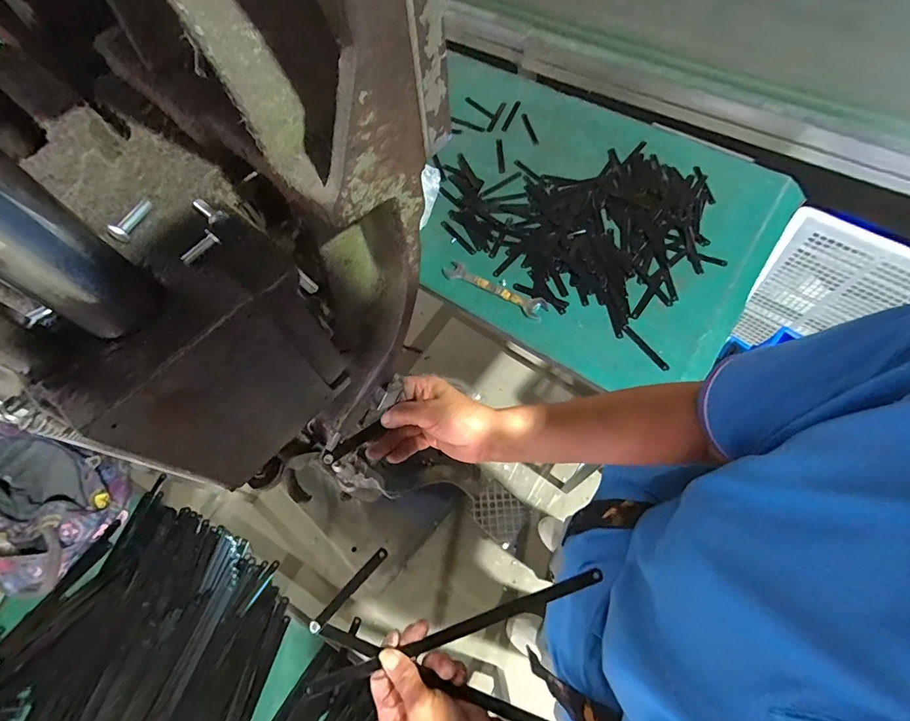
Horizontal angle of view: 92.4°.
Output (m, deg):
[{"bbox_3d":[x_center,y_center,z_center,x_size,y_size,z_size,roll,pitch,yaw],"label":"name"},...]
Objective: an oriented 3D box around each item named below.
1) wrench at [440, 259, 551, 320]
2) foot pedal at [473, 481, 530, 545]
[{"bbox_3d":[0.070,-0.130,0.769,0.196,0.014,0.037,28,69,15],"label":"wrench"},{"bbox_3d":[0.121,0.445,1.235,0.152,0.025,0.121,42,84,-3],"label":"foot pedal"}]

